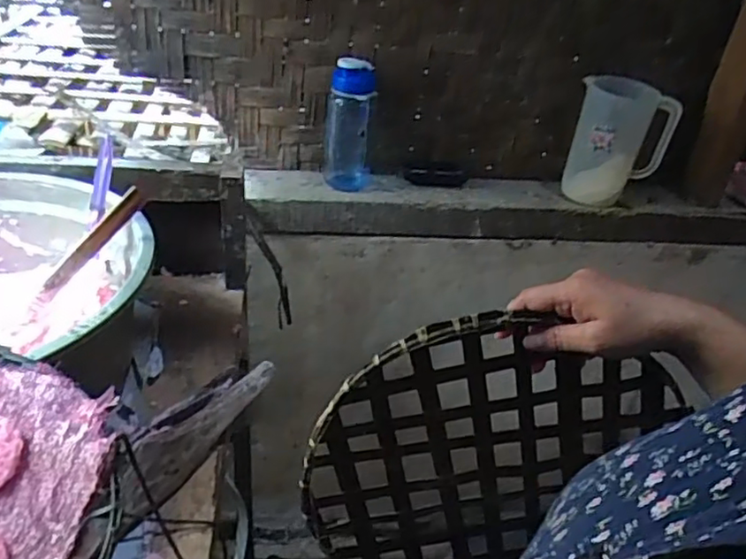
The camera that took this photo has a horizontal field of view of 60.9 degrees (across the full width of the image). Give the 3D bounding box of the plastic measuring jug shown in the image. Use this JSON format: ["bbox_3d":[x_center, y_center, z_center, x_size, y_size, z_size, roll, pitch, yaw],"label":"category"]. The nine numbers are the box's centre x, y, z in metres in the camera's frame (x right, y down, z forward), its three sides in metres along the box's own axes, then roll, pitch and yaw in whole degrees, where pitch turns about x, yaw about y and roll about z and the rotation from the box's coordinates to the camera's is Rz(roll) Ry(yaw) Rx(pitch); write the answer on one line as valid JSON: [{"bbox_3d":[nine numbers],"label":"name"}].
[{"bbox_3d":[0.391,-0.210,1.014,0.131,0.197,0.095,8,36,6],"label":"plastic measuring jug"}]

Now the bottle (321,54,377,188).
[{"bbox_3d":[-0.038,-0.239,0.987,0.079,0.198,0.069,1,35,-2],"label":"bottle"}]

